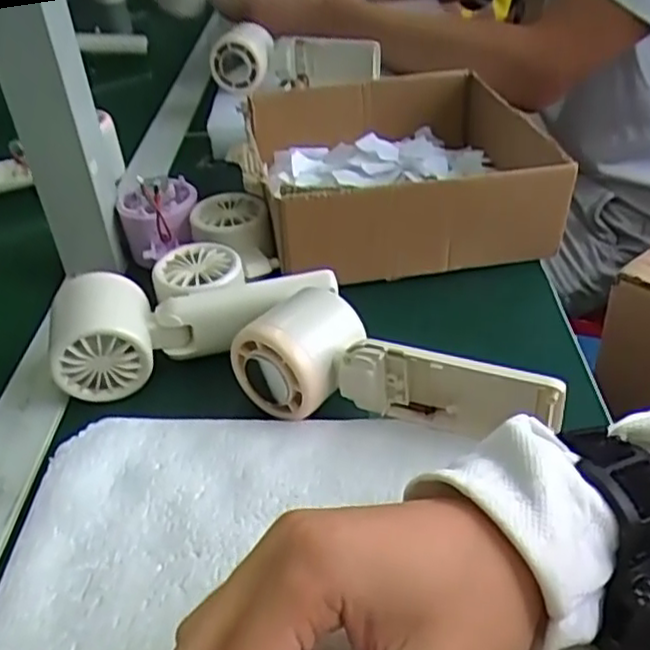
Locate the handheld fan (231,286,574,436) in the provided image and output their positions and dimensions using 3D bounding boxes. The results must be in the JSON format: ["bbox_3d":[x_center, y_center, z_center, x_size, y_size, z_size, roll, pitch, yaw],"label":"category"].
[{"bbox_3d":[0.031,0.027,0.341,0.156,0.056,0.053,21,44,30],"label":"handheld fan"}]

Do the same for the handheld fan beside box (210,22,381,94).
[{"bbox_3d":[-0.029,-0.266,0.677,0.165,0.059,0.045,-1,37,5],"label":"handheld fan beside box"}]

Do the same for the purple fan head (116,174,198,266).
[{"bbox_3d":[-0.115,-0.075,0.486,0.056,0.045,0.061,-13,38,-11],"label":"purple fan head"}]

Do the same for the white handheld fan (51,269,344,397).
[{"bbox_3d":[-0.077,-0.012,0.410,0.164,0.049,0.064,-14,38,-12],"label":"white handheld fan"}]

